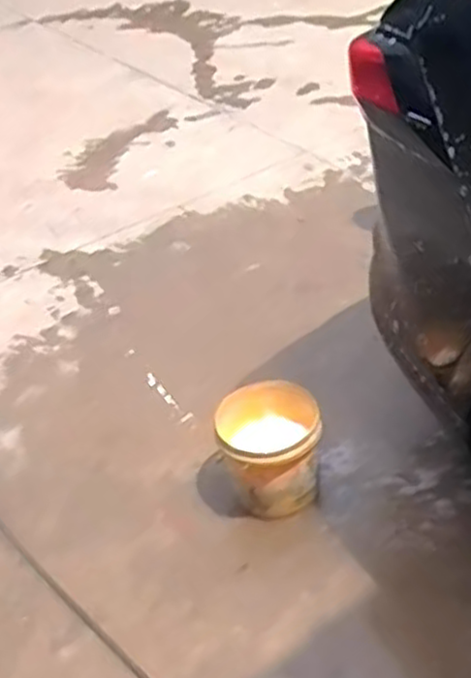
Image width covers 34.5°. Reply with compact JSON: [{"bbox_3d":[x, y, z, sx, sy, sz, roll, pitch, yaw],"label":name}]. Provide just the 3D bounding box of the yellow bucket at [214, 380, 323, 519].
[{"bbox_3d":[0.093,0.289,1.925,0.248,0.266,0.256,-6,39,5],"label":"yellow bucket"}]

